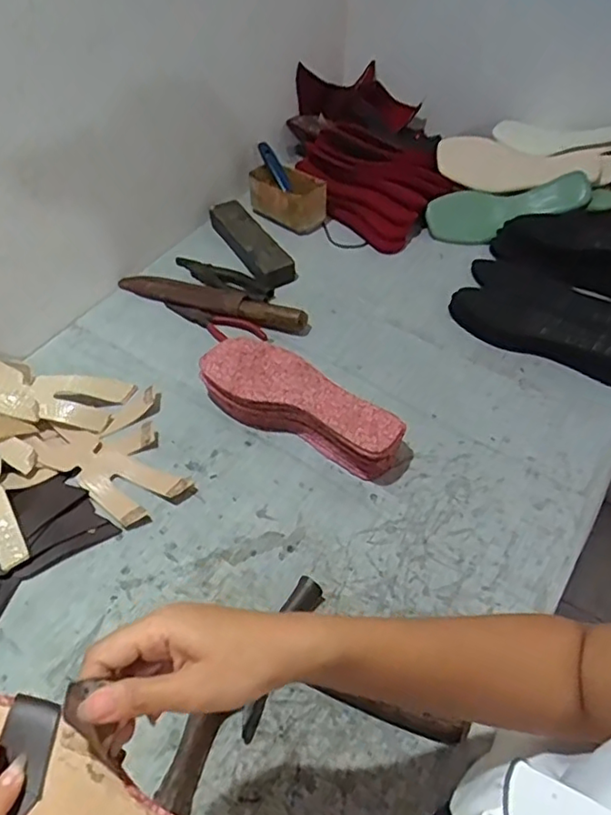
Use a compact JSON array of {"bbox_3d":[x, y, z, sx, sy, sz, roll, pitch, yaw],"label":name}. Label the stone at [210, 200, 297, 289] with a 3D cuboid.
[{"bbox_3d":[-0.079,-0.251,0.911,0.058,0.026,0.196,-22,53,-19],"label":"stone"}]

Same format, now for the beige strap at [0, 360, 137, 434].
[{"bbox_3d":[-0.322,-0.032,0.700,0.230,0.046,0.081,23,47,-17],"label":"beige strap"}]

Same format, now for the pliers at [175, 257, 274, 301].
[{"bbox_3d":[-0.119,-0.188,0.888,0.161,0.021,0.038,31,55,24],"label":"pliers"}]

